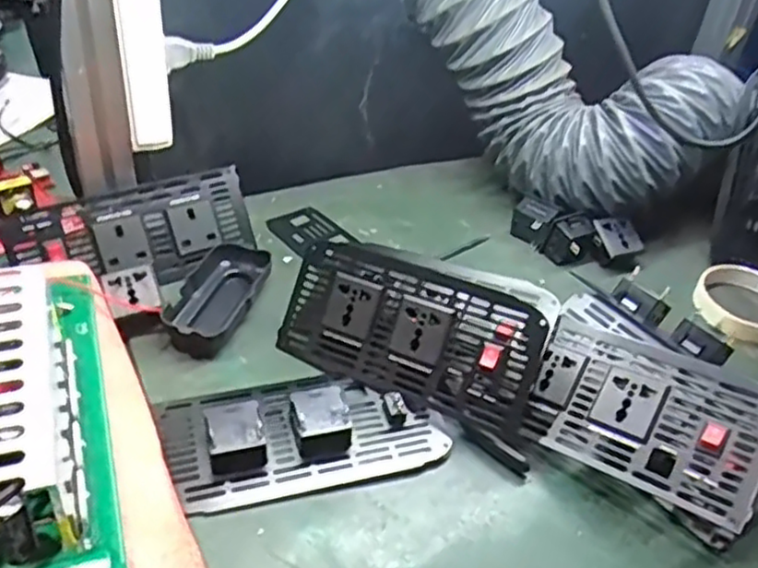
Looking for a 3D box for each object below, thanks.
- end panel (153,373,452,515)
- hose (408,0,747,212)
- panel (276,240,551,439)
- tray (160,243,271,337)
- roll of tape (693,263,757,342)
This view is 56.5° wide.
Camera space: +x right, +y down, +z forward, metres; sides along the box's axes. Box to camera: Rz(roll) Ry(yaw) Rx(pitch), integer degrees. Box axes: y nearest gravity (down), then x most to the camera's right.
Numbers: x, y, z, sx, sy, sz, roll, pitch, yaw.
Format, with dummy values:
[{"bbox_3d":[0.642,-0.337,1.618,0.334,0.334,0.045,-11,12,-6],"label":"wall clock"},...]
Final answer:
[{"bbox_3d":[-0.050,0.092,0.469,0.179,0.031,0.092,-5,40,-16],"label":"end panel"},{"bbox_3d":[0.170,-0.197,0.681,0.310,0.163,0.135,40,45,3],"label":"hose"},{"bbox_3d":[0.020,0.031,0.504,0.186,0.095,0.020,18,4,23],"label":"panel"},{"bbox_3d":[-0.126,0.010,0.558,0.053,0.027,0.107,13,38,7],"label":"tray"},{"bbox_3d":[0.323,0.014,0.622,0.081,0.021,0.090,25,41,20],"label":"roll of tape"}]

